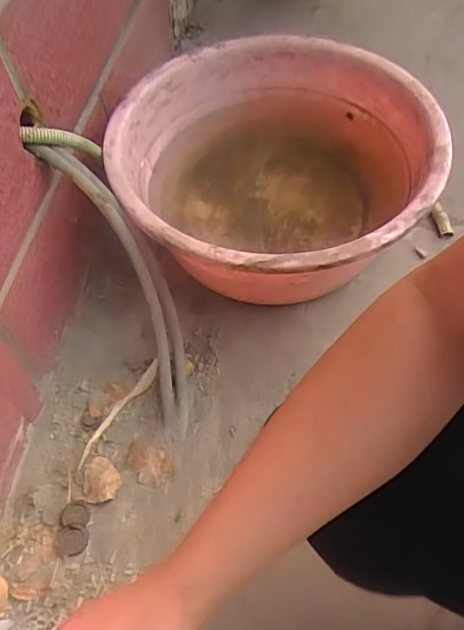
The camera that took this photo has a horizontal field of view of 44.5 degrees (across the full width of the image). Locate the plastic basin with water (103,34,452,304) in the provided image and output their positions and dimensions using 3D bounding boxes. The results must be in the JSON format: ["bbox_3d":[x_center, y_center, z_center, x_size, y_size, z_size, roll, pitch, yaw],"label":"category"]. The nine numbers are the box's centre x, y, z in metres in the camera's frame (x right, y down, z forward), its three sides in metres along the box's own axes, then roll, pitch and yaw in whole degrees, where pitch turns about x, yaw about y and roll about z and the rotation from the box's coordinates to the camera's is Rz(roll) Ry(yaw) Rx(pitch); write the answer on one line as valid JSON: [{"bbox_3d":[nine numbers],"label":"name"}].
[{"bbox_3d":[0.067,-0.208,0.853,0.434,0.208,0.464,-3,57,4],"label":"plastic basin with water"}]

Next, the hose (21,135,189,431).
[{"bbox_3d":[-0.136,-0.048,0.738,0.088,0.067,0.422,-27,101,-16],"label":"hose"}]

